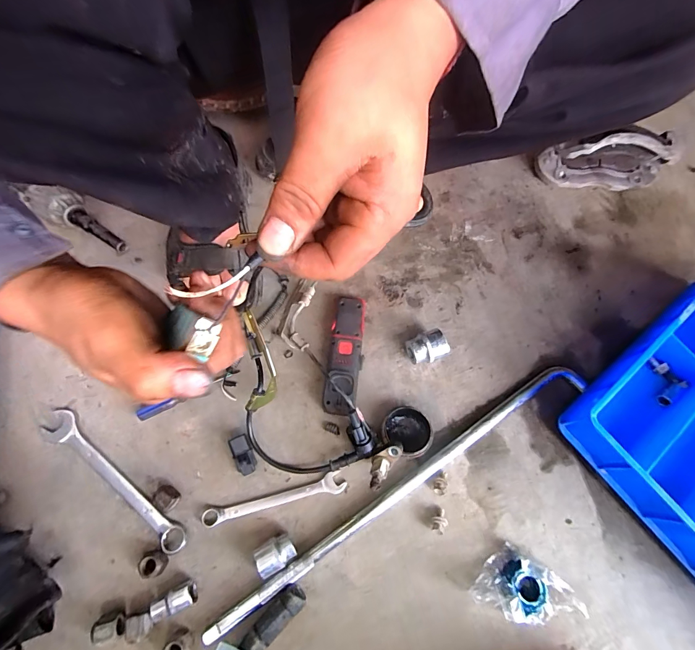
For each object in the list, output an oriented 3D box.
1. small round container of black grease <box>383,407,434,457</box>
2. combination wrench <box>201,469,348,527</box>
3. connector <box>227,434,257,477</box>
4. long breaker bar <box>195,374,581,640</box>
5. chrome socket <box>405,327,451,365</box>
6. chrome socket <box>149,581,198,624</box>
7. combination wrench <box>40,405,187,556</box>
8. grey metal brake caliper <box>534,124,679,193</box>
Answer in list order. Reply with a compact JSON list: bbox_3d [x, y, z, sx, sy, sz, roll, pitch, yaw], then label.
[{"bbox_3d":[0.070,0.125,0.421,0.051,0.031,0.056,1,68,-2],"label":"small round container of black grease"},{"bbox_3d":[-0.078,0.192,0.396,0.153,0.012,0.023,-14,69,-8],"label":"combination wrench"},{"bbox_3d":[-0.118,0.145,0.403,0.021,0.019,0.042,-23,71,-11],"label":"connector"},{"bbox_3d":[0.074,0.174,0.406,0.491,0.019,0.036,-28,72,-13],"label":"long breaker bar"},{"bbox_3d":[0.100,0.031,0.461,0.046,0.041,0.035,-17,70,-9],"label":"chrome socket"},{"bbox_3d":[-0.169,0.268,0.350,0.039,0.024,0.019,-23,71,-12],"label":"chrome socket"},{"bbox_3d":[-0.256,0.169,0.390,0.211,0.006,0.031,38,71,12],"label":"combination wrench"},{"bbox_3d":[0.412,-0.263,0.567,0.183,0.087,0.051,6,68,0],"label":"grey metal brake caliper"}]

